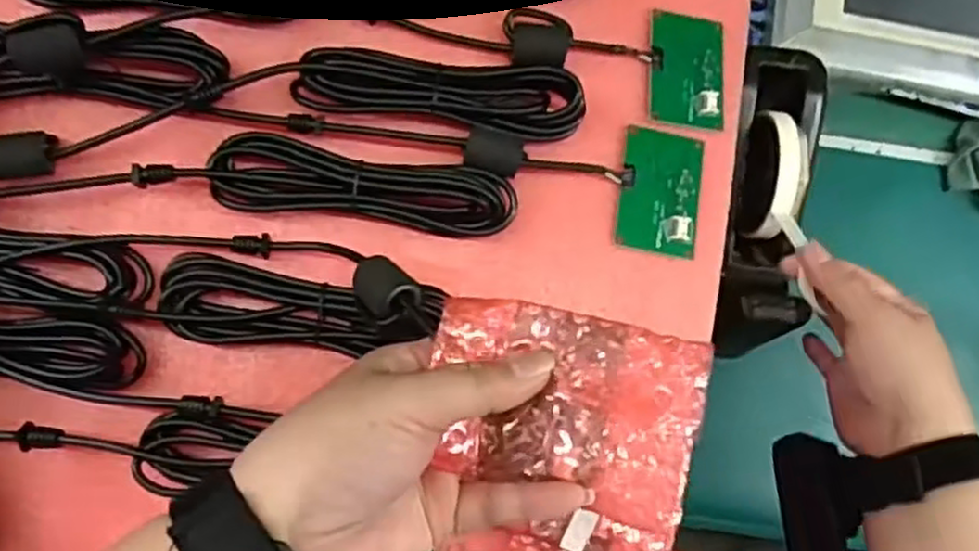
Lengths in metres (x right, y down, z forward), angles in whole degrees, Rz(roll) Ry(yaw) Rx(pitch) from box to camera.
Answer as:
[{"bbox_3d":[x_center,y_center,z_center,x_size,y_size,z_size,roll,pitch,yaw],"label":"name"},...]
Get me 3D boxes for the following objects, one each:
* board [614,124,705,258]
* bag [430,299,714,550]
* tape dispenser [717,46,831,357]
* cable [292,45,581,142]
[{"bbox_3d":[0.094,-0.045,0.402,0.043,0.004,0.067,9,81,0],"label":"board"},{"bbox_3d":[0.026,0.054,0.278,0.098,0.014,0.083,11,80,18],"label":"bag"},{"bbox_3d":[0.186,-0.047,0.502,0.054,0.083,0.198,9,81,0],"label":"tape dispenser"},{"bbox_3d":[-0.024,-0.095,0.385,0.145,0.018,0.036,4,81,0],"label":"cable"}]

